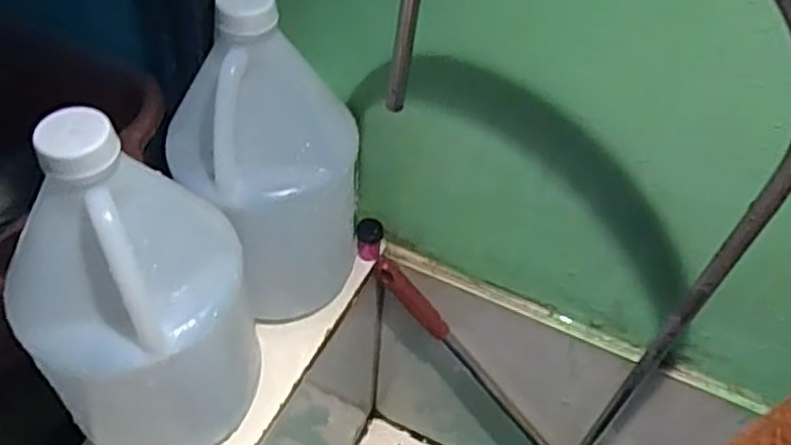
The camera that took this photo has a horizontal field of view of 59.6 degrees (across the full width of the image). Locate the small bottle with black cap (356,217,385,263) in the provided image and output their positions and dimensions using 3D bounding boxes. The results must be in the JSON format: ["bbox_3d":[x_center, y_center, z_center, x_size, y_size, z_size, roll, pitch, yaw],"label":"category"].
[{"bbox_3d":[-0.025,0.016,0.681,0.025,0.036,0.028,6,50,0],"label":"small bottle with black cap"}]

